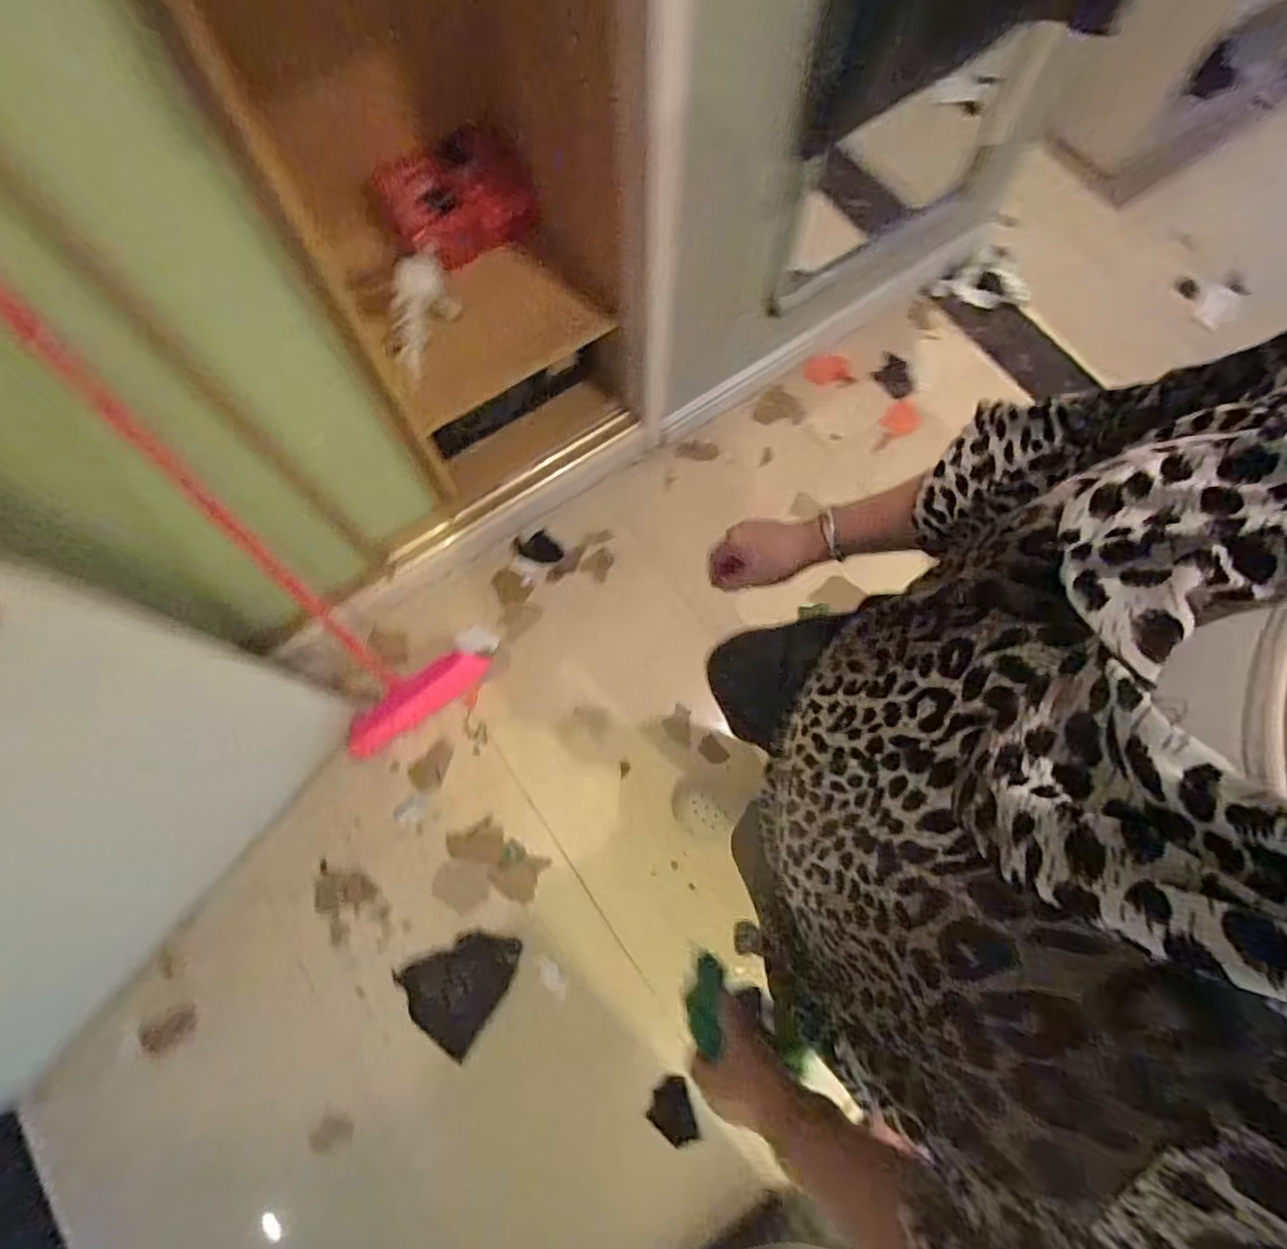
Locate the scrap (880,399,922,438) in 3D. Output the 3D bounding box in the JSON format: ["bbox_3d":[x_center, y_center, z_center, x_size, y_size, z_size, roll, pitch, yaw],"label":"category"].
[{"bbox_3d":[0.656,-0.525,1.628,0.096,0.009,0.087,-36,75,-4],"label":"scrap"}]

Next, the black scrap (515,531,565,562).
[{"bbox_3d":[-0.246,-0.179,1.498,0.100,0.017,0.075,-17,95,-14],"label":"black scrap"}]

